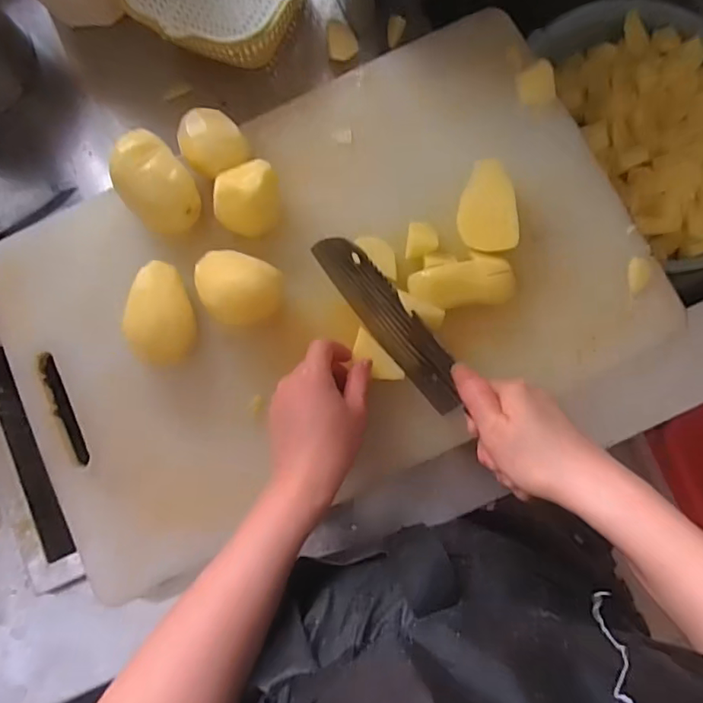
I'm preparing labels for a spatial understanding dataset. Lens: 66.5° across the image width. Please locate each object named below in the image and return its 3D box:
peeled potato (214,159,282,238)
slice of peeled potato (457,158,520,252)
[{"bbox_3d":[-0.087,-0.129,0.450,0.050,0.041,0.061,0,82,4],"label":"peeled potato"},{"bbox_3d":[0.112,-0.117,0.448,0.046,0.028,0.075,-3,82,4],"label":"slice of peeled potato"}]

